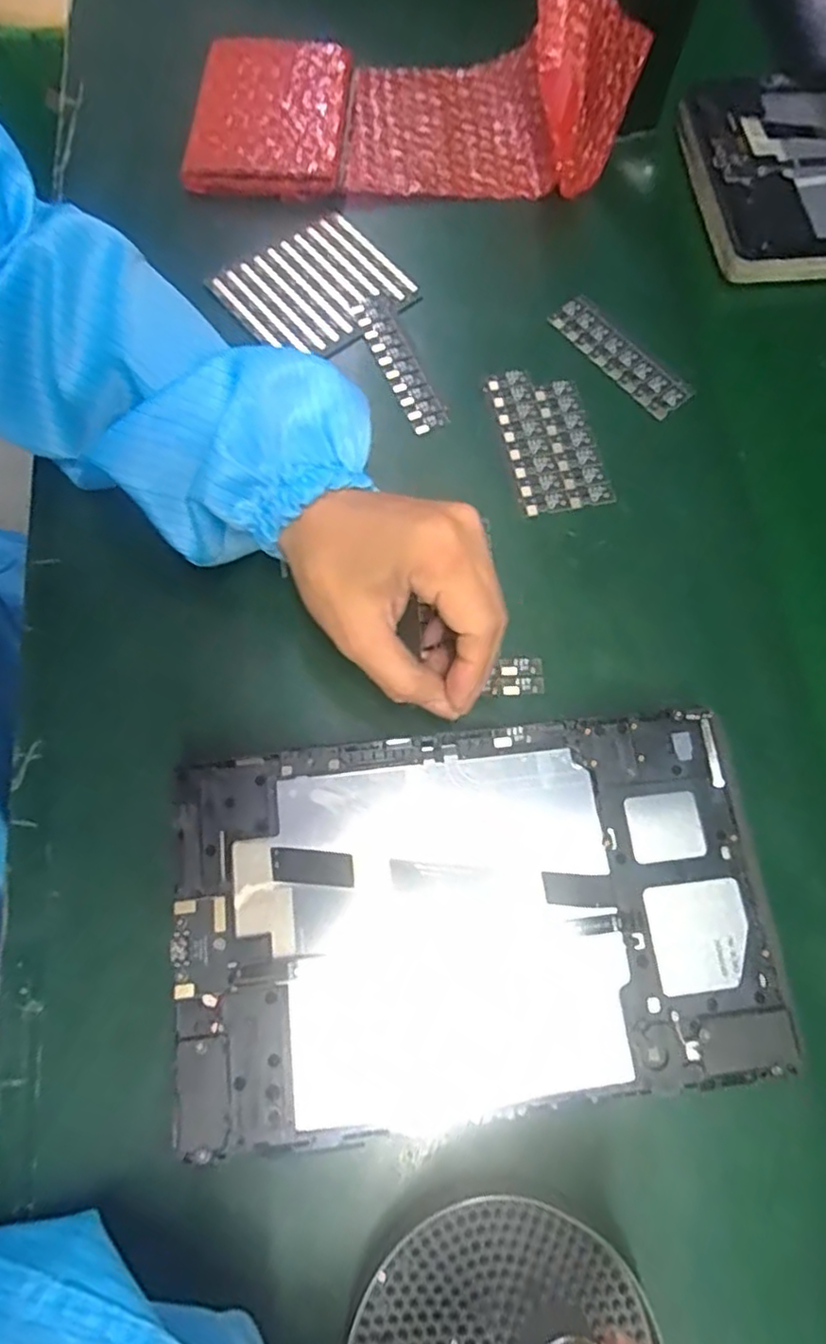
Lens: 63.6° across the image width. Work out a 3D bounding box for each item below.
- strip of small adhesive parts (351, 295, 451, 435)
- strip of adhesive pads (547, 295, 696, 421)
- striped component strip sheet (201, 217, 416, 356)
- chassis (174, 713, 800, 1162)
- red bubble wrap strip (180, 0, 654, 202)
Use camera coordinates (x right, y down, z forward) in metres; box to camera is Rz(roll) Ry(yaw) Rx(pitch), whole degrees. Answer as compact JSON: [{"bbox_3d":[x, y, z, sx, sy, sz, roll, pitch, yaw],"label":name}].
[{"bbox_3d":[-0.008,-0.181,0.388,0.022,0.004,0.097,-23,74,-8],"label":"strip of small adhesive parts"},{"bbox_3d":[0.123,-0.188,0.395,0.027,0.004,0.092,-39,77,-12],"label":"strip of adhesive pads"},{"bbox_3d":[-0.059,-0.231,0.401,0.097,0.005,0.084,-38,77,-12],"label":"striped component strip sheet"},{"bbox_3d":[0.026,0.099,0.276,0.236,0.008,0.143,-5,72,-4],"label":"chassis"},{"bbox_3d":[-0.011,-0.372,0.405,0.266,0.084,0.130,-4,73,-4],"label":"red bubble wrap strip"}]

